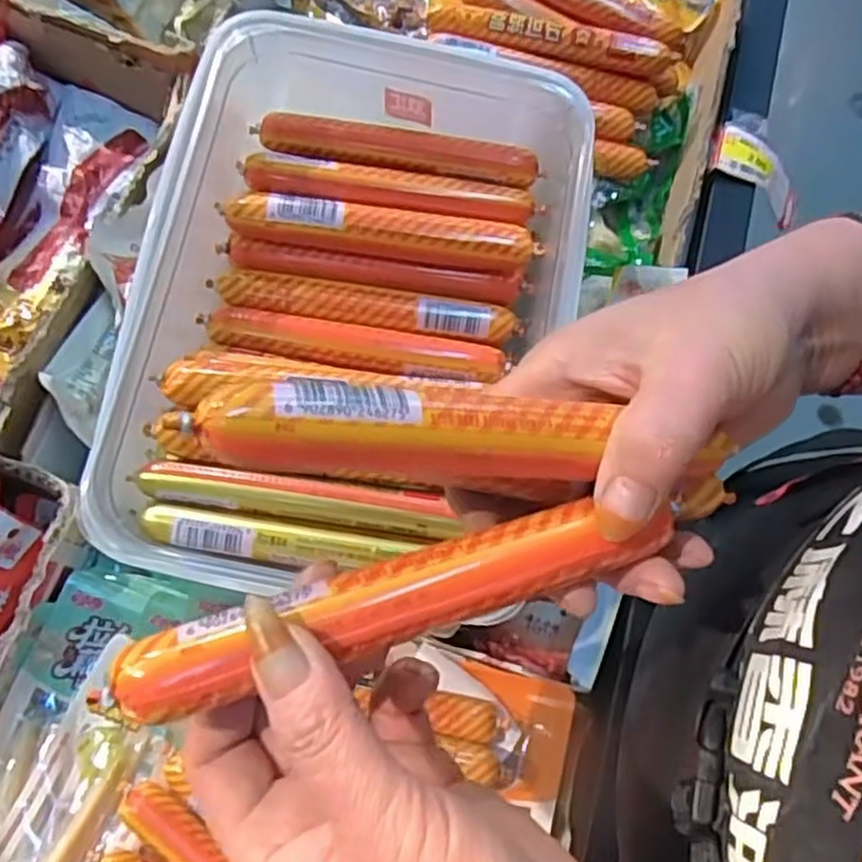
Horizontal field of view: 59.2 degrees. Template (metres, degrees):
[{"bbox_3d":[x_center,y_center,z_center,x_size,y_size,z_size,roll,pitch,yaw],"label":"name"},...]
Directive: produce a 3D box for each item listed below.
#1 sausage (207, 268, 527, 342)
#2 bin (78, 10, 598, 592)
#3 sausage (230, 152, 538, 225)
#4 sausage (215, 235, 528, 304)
[{"bbox_3d":[-0.035,-0.072,0.435,0.174,0.019,0.024,5,73,0],"label":"sausage"},{"bbox_3d":[-0.045,-0.066,0.411,0.239,0.069,0.308,10,73,1],"label":"bin"},{"bbox_3d":[-0.023,-0.143,0.448,0.174,0.017,0.023,6,73,0],"label":"sausage"},{"bbox_3d":[-0.032,-0.093,0.438,0.176,0.026,0.016,6,73,0],"label":"sausage"}]

